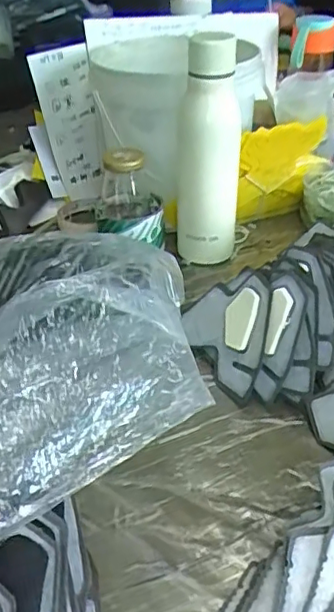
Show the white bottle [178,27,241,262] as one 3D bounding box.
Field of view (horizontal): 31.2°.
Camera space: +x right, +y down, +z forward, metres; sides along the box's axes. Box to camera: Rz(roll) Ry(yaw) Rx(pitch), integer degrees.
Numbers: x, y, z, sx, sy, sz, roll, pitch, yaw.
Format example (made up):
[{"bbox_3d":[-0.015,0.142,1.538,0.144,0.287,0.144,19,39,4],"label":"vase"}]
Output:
[{"bbox_3d":[0.045,-0.166,0.659,0.072,0.233,0.076,-1,35,3],"label":"white bottle"}]

